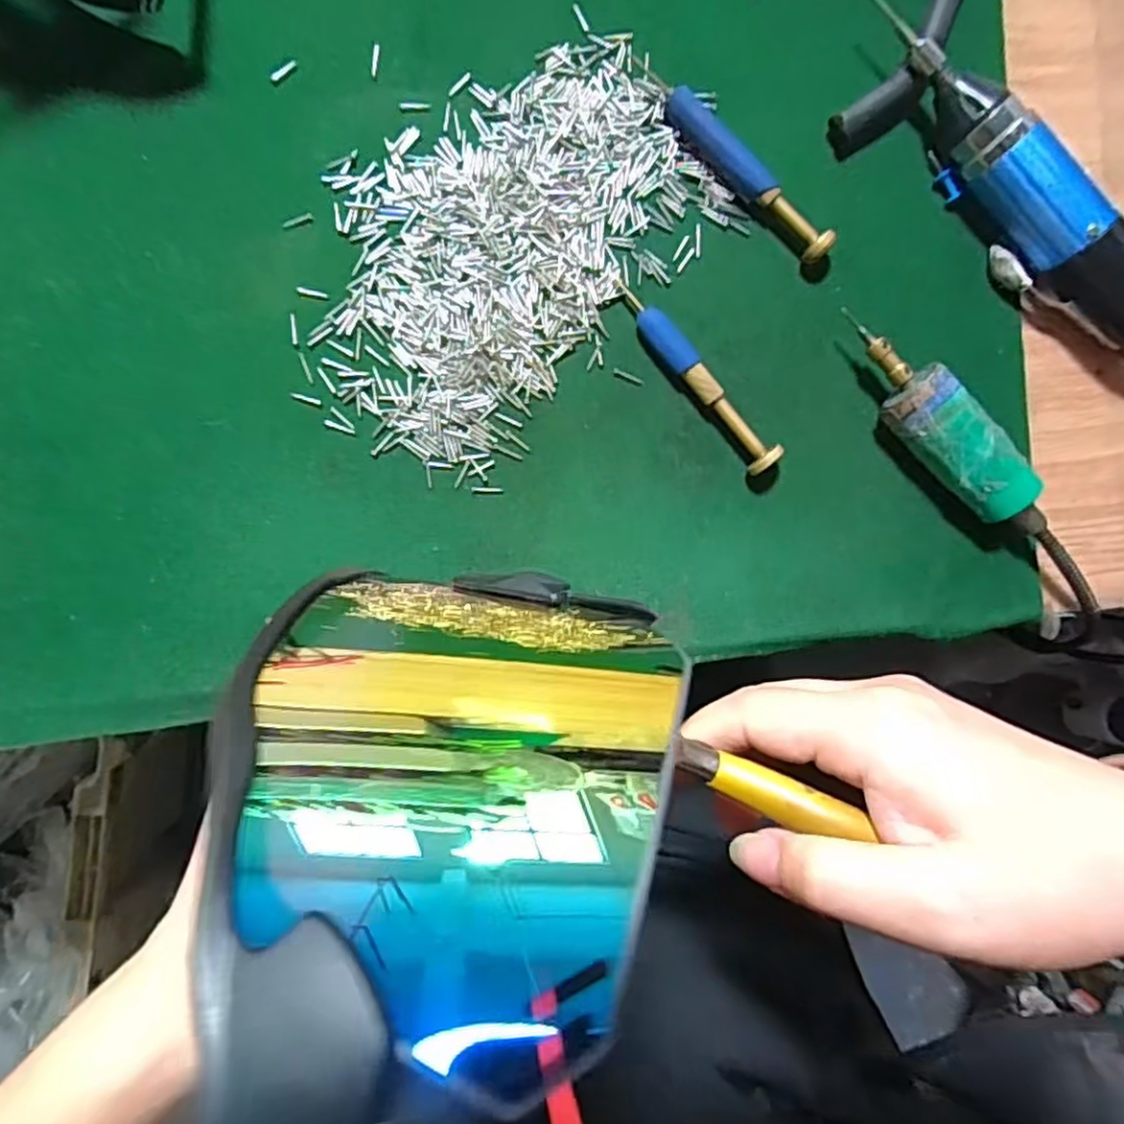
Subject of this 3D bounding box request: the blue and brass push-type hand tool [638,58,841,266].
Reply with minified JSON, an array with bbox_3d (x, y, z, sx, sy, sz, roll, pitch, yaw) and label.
[{"bbox_3d":[0.069,-0.162,0.285,0.105,0.015,0.010,44,86,-4],"label":"blue and brass push-type hand tool"}]

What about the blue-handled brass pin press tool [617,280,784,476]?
[{"bbox_3d":[0.053,-0.074,0.283,0.012,0.015,0.091,-41,93,-5],"label":"blue-handled brass pin press tool"}]

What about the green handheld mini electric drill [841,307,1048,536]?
[{"bbox_3d":[0.153,-0.052,0.285,0.109,0.029,0.024,42,86,-4],"label":"green handheld mini electric drill"}]

